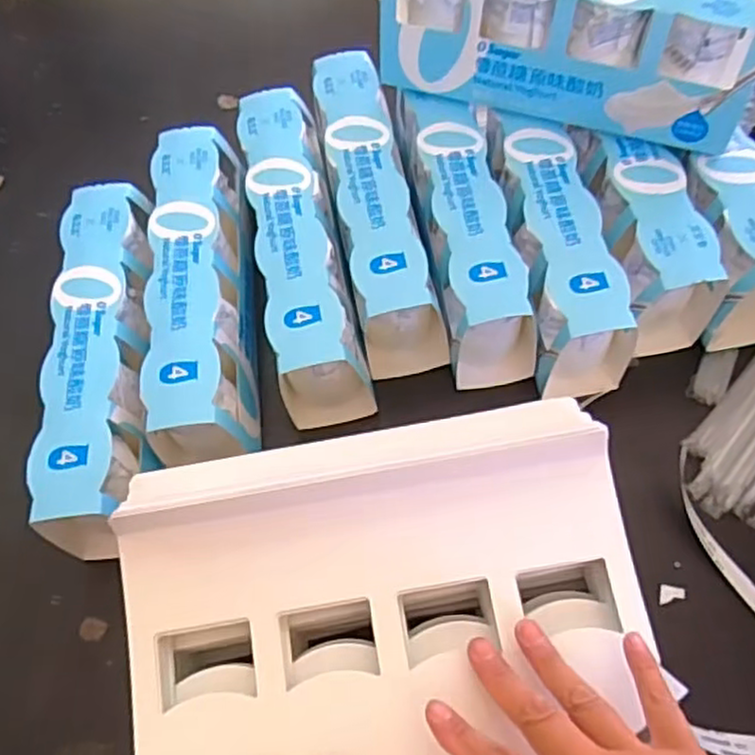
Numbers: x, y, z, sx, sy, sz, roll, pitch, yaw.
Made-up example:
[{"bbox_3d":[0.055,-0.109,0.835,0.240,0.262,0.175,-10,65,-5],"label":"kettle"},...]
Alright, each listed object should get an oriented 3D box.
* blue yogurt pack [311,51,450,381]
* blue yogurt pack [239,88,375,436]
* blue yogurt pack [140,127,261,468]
[{"bbox_3d":[-0.005,-0.140,0.586,0.067,0.097,0.269,-13,62,-4],"label":"blue yogurt pack"},{"bbox_3d":[-0.063,-0.101,0.571,0.064,0.097,0.266,-12,62,-3],"label":"blue yogurt pack"},{"bbox_3d":[-0.133,-0.062,0.553,0.071,0.095,0.269,-6,62,0],"label":"blue yogurt pack"}]

